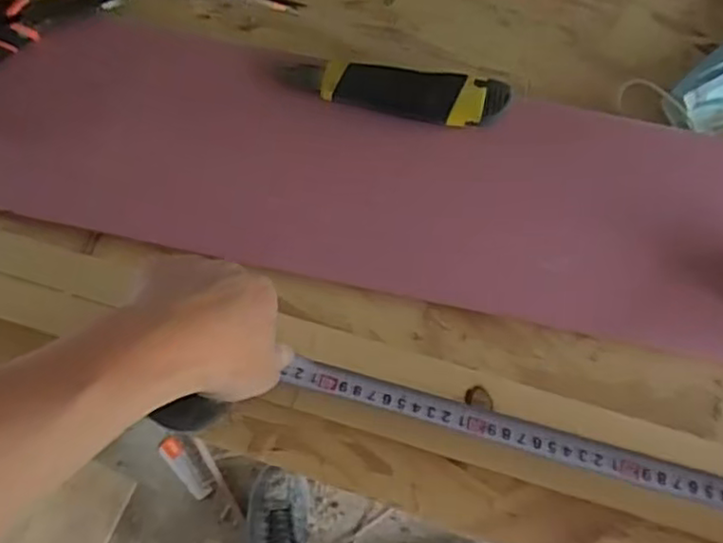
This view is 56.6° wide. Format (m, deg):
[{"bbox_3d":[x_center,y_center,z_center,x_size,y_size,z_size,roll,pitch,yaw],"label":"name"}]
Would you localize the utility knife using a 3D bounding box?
[{"bbox_3d":[0.024,-0.134,0.506,0.165,0.027,0.037,11,76,1],"label":"utility knife"}]

